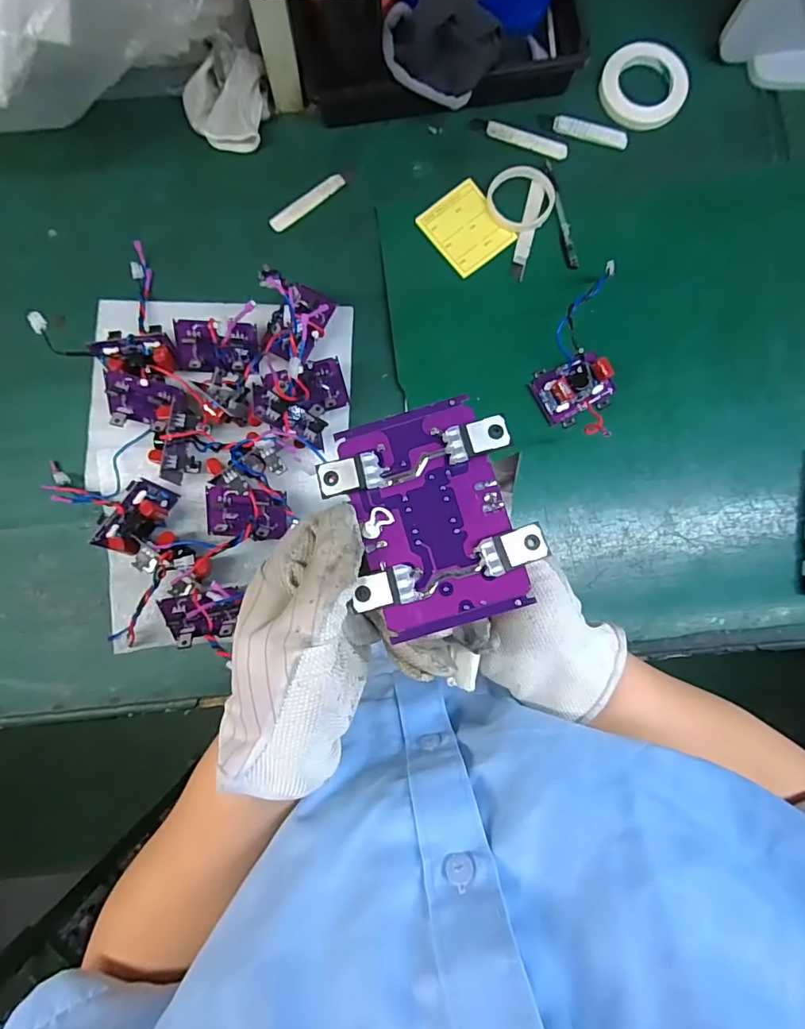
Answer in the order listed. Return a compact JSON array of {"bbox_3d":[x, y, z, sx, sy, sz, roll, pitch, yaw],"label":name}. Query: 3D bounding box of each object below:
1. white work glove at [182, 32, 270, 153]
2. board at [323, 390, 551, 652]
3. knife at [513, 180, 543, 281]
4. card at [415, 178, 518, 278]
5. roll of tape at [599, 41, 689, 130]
[{"bbox_3d":[-0.232,-0.550,0.668,0.119,0.069,0.102,-22,86,-2],"label":"white work glove"},{"bbox_3d":[0.012,0.000,0.219,0.080,0.016,0.095,-18,86,-1],"label":"board"},{"bbox_3d":[0.170,-0.388,0.688,0.021,0.004,0.138,14,86,1],"label":"knife"},{"bbox_3d":[0.087,-0.390,0.688,0.096,0.004,0.107,-38,86,-3],"label":"card"},{"bbox_3d":[0.337,-0.599,0.702,0.119,0.010,0.122,0,86,0],"label":"roll of tape"}]

